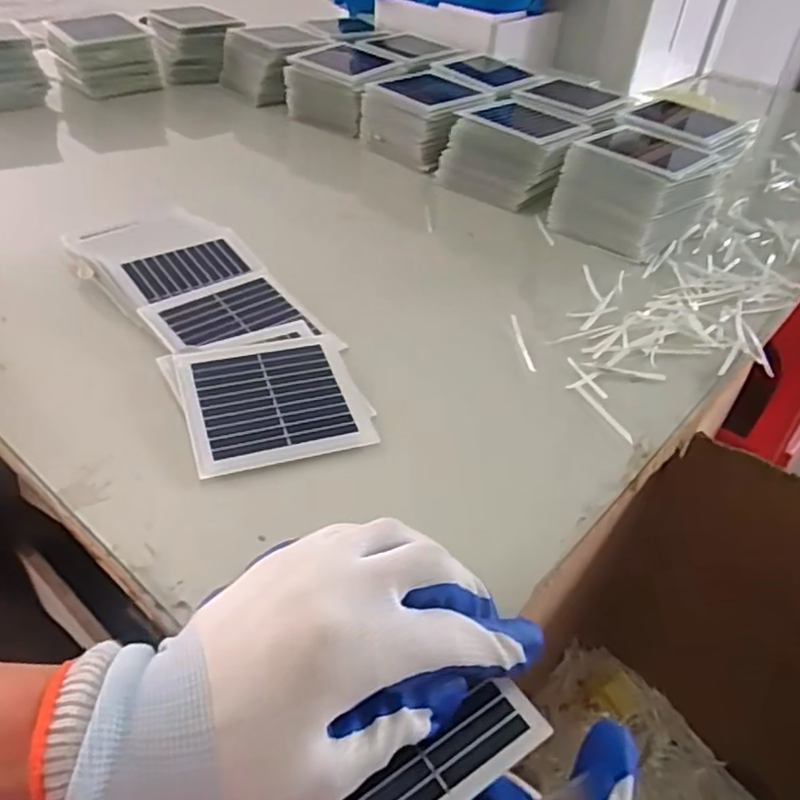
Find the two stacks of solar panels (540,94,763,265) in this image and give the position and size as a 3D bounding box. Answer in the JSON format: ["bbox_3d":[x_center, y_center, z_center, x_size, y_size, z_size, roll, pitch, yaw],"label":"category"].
[{"bbox_3d":[0.228,-0.201,0.606,0.114,0.071,0.207,28,44,25],"label":"two stacks of solar panels"}]

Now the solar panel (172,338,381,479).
[{"bbox_3d":[-0.072,0.000,0.379,0.094,0.005,0.094,-11,47,-18],"label":"solar panel"}]

